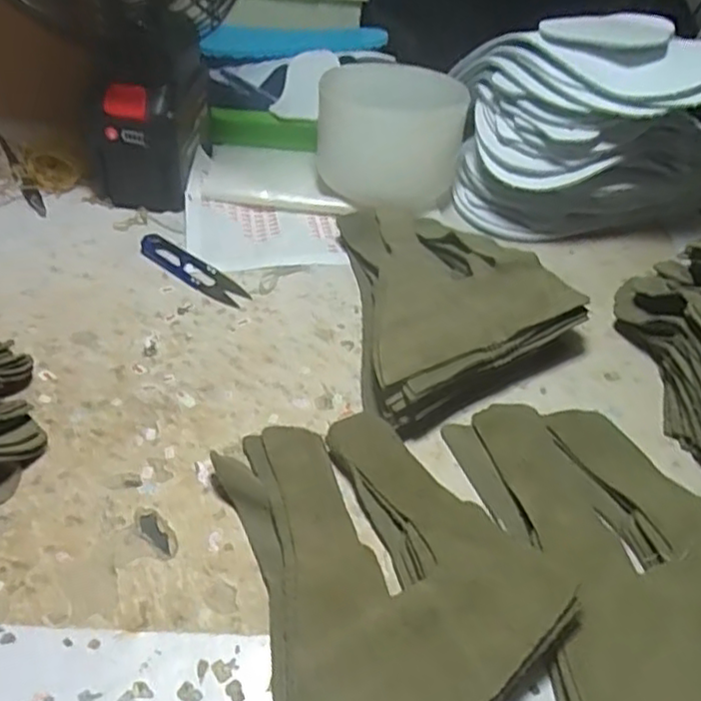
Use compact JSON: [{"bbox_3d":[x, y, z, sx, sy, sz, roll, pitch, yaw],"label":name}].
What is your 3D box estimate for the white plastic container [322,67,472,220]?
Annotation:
[{"bbox_3d":[0.028,-0.182,0.574,0.093,0.100,0.108,-27,52,-28],"label":"white plastic container"}]

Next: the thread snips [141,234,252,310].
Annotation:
[{"bbox_3d":[-0.122,-0.062,0.508,0.108,0.007,0.024,30,50,24],"label":"thread snips"}]

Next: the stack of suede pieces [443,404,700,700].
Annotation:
[{"bbox_3d":[0.126,0.098,0.344,0.146,0.032,0.200,-18,49,-21],"label":"stack of suede pieces"}]

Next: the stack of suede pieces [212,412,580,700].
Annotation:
[{"bbox_3d":[0.007,0.105,0.327,0.145,0.032,0.199,-17,48,-21],"label":"stack of suede pieces"}]

